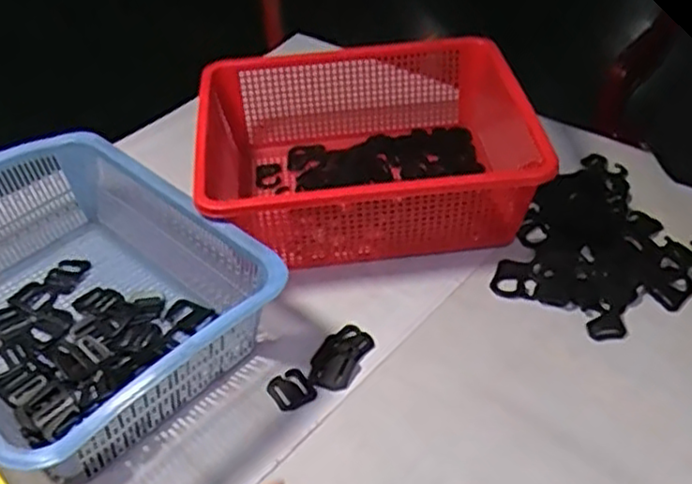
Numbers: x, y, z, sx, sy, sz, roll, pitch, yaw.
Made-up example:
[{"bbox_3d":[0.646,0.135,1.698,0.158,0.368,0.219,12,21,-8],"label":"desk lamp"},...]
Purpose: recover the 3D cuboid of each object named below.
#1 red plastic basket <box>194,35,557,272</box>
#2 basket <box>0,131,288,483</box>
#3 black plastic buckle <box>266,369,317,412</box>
[{"bbox_3d":[0.016,-0.101,0.778,0.324,0.116,0.264,-8,43,-4],"label":"red plastic basket"},{"bbox_3d":[-0.253,0.045,0.658,0.367,0.107,0.261,31,53,32],"label":"basket"},{"bbox_3d":[-0.048,0.129,0.630,0.034,0.006,0.036,-24,47,-20],"label":"black plastic buckle"}]

